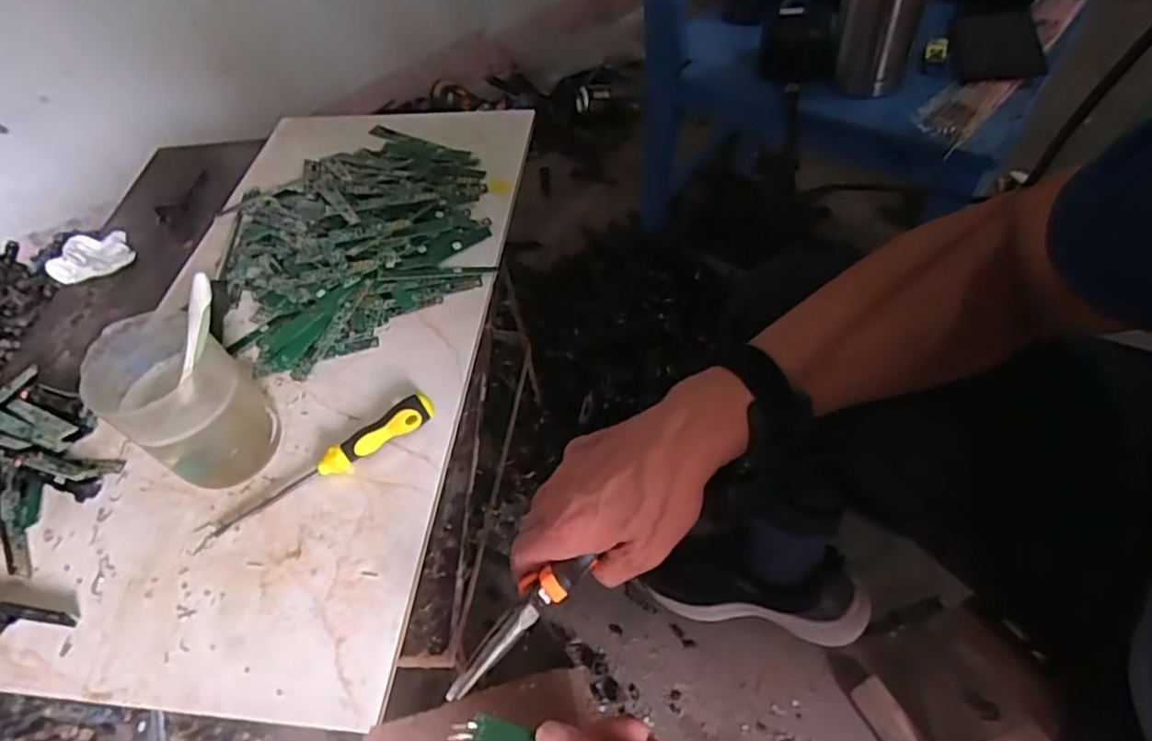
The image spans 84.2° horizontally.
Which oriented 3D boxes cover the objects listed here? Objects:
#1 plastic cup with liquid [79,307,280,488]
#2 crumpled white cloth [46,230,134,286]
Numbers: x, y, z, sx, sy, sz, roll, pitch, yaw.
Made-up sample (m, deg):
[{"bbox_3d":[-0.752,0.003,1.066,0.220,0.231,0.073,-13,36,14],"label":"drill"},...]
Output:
[{"bbox_3d":[-0.259,0.022,0.429,0.080,0.105,0.073,-37,58,-21],"label":"plastic cup with liquid"},{"bbox_3d":[-0.476,-0.112,0.623,0.070,0.021,0.049,-35,56,-18],"label":"crumpled white cloth"}]

